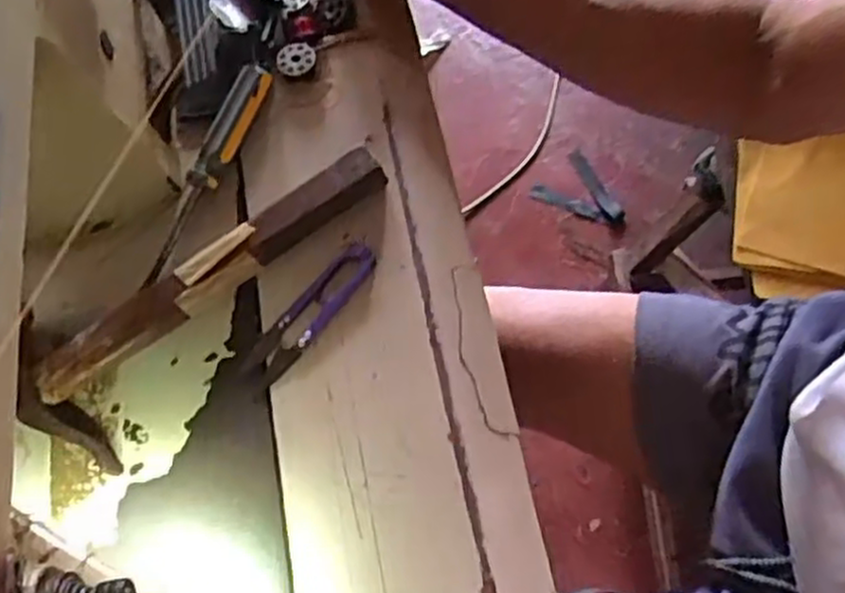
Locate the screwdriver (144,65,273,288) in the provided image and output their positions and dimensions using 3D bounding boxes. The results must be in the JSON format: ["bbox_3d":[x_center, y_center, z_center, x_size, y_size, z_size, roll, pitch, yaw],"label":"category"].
[{"bbox_3d":[-0.129,-0.077,0.452,0.023,0.015,0.145,19,72,12],"label":"screwdriver"}]

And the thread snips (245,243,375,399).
[{"bbox_3d":[-0.063,0.010,0.419,0.023,0.005,0.100,35,76,16],"label":"thread snips"}]

